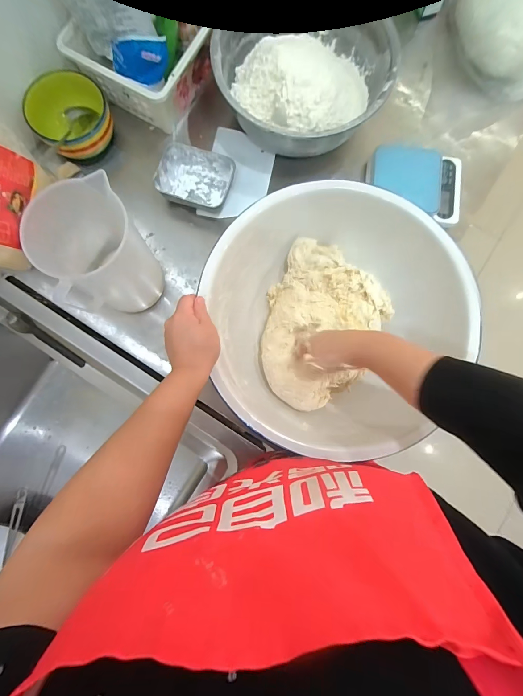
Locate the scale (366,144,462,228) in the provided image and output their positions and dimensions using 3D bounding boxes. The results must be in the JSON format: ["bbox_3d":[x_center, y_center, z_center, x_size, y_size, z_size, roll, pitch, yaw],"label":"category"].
[{"bbox_3d":[0.293,-0.313,0.603,0.182,0.039,0.130,9,84,0],"label":"scale"}]

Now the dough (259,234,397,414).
[{"bbox_3d":[0.110,-0.039,0.514,0.200,0.061,0.275,8,84,0],"label":"dough"}]

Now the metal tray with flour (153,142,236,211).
[{"bbox_3d":[-0.127,-0.319,0.586,0.135,0.040,0.106,21,84,1],"label":"metal tray with flour"}]

